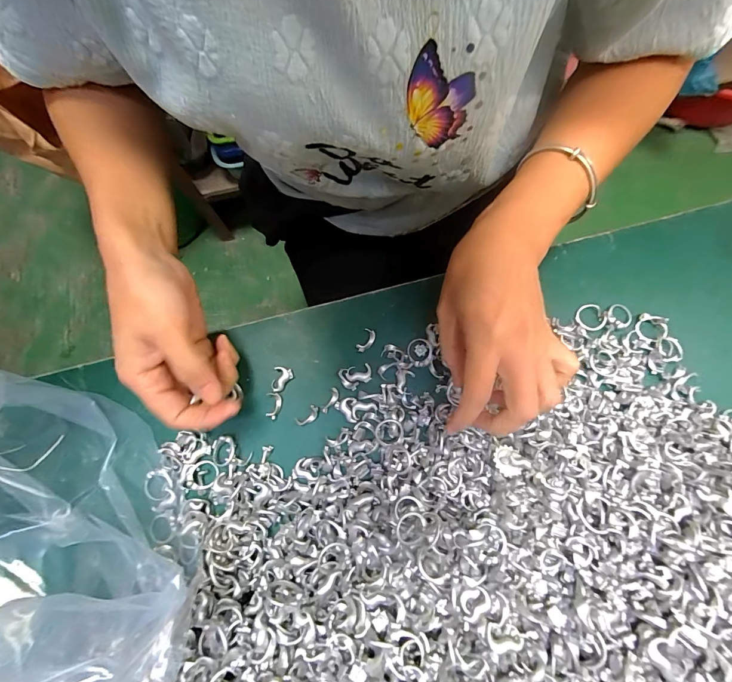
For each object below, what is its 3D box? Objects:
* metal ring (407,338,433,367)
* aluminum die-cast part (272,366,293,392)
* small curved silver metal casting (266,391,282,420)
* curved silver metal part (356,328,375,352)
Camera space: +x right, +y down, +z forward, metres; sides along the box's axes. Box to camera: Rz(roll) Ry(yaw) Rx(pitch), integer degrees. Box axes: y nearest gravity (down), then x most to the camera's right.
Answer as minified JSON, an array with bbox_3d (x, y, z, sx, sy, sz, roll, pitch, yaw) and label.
[{"bbox_3d":[0.042,0.009,0.285,0.019,0.004,0.022,22,76,8],"label":"metal ring"},{"bbox_3d":[-0.067,0.030,0.282,0.014,0.008,0.019,15,76,6],"label":"aluminum die-cast part"},{"bbox_3d":[-0.071,0.050,0.278,0.011,0.006,0.021,-3,74,1],"label":"small curved silver metal casting"},{"bbox_3d":[0.000,0.000,0.290,0.011,0.007,0.019,33,78,10],"label":"curved silver metal part"}]

